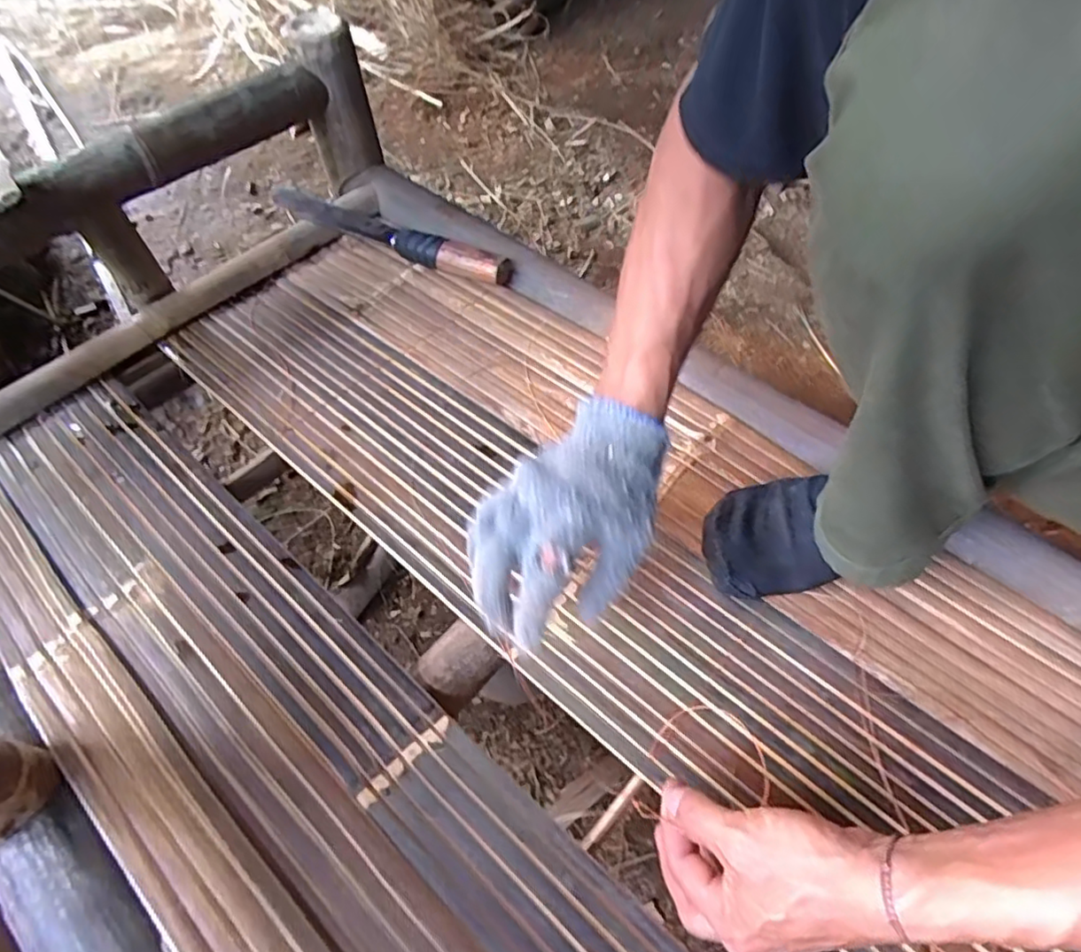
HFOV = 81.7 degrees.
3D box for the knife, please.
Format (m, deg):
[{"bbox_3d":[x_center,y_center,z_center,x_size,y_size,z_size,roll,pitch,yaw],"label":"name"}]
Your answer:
[{"bbox_3d":[-0.185,-0.291,0.744,0.337,0.038,0.051,26,59,17],"label":"knife"}]

